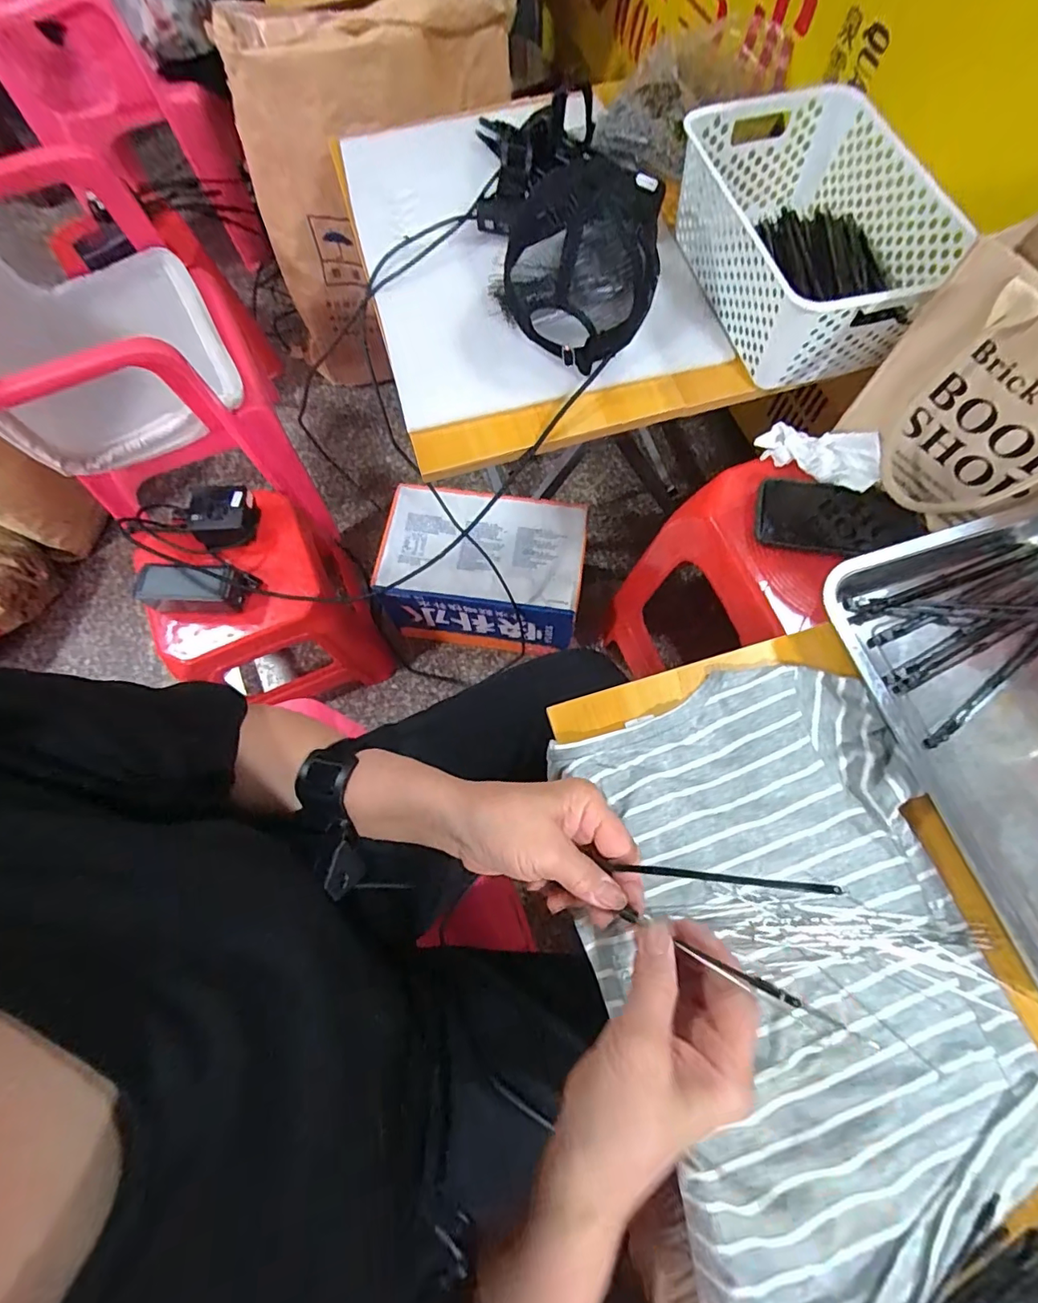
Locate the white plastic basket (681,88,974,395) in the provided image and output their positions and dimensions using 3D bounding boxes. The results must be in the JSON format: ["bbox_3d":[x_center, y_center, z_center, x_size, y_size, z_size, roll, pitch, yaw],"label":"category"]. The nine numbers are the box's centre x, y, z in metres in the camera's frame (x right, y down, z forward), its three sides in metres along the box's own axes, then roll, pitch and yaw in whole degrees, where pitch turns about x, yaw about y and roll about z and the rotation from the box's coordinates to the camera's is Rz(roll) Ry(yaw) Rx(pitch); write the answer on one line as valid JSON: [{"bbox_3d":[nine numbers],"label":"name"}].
[{"bbox_3d":[0.317,-0.449,0.589,0.210,0.122,0.317,-16,72,-4],"label":"white plastic basket"}]

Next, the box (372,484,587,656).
[{"bbox_3d":[-0.062,-0.139,0.959,0.335,0.198,0.214,6,71,4],"label":"box"}]

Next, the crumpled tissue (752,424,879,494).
[{"bbox_3d":[0.327,-0.217,0.575,0.126,0.029,0.062,28,74,10],"label":"crumpled tissue"}]

